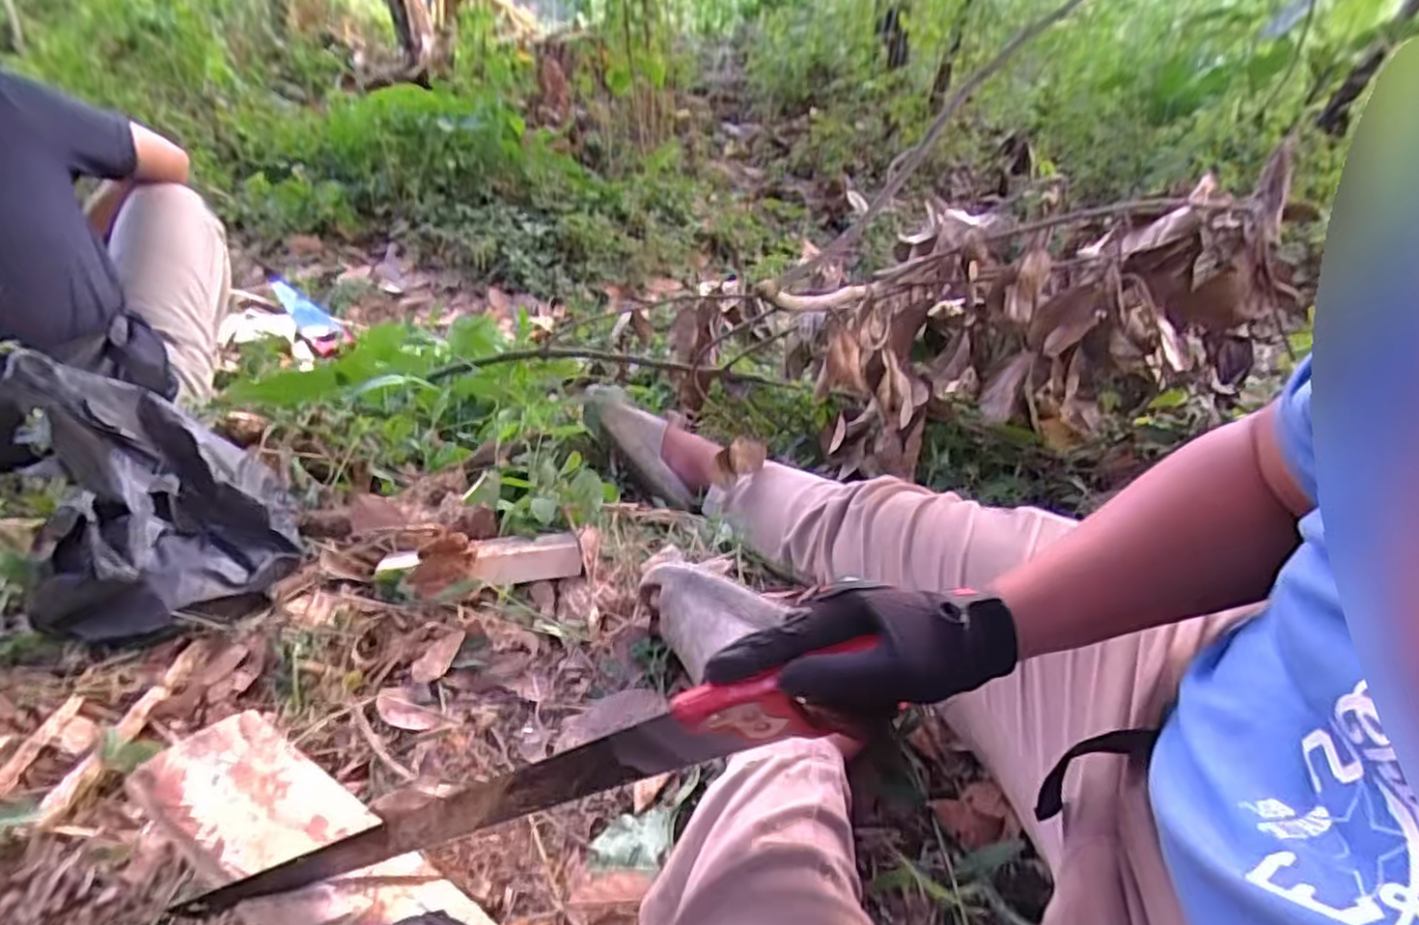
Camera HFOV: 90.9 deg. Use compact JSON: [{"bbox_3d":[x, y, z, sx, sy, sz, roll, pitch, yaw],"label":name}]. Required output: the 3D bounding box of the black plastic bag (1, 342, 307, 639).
[{"bbox_3d":[-0.578,0.030,0.729,0.210,0.183,0.254,-21,48,-26],"label":"black plastic bag"}]

